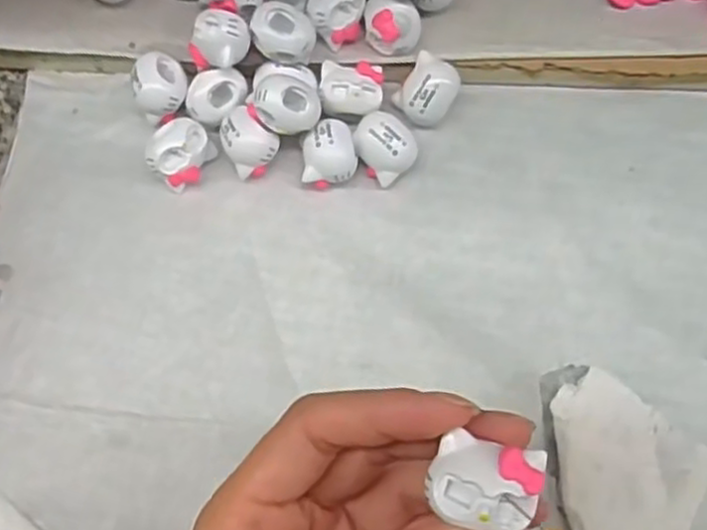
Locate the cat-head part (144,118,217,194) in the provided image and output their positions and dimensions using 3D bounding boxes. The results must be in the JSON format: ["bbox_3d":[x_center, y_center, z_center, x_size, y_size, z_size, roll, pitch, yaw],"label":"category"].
[{"bbox_3d":[-0.067,-0.043,0.288,0.019,0.019,0.024,27,73,9],"label":"cat-head part"}]

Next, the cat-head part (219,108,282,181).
[{"bbox_3d":[-0.040,-0.047,0.289,0.021,0.019,0.021,0,71,0],"label":"cat-head part"}]

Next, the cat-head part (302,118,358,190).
[{"bbox_3d":[-0.009,-0.042,0.287,0.020,0.019,0.023,0,71,0],"label":"cat-head part"}]

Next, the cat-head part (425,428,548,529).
[{"bbox_3d":[0.030,0.049,0.167,0.023,0.007,0.019,15,72,5],"label":"cat-head part"}]

